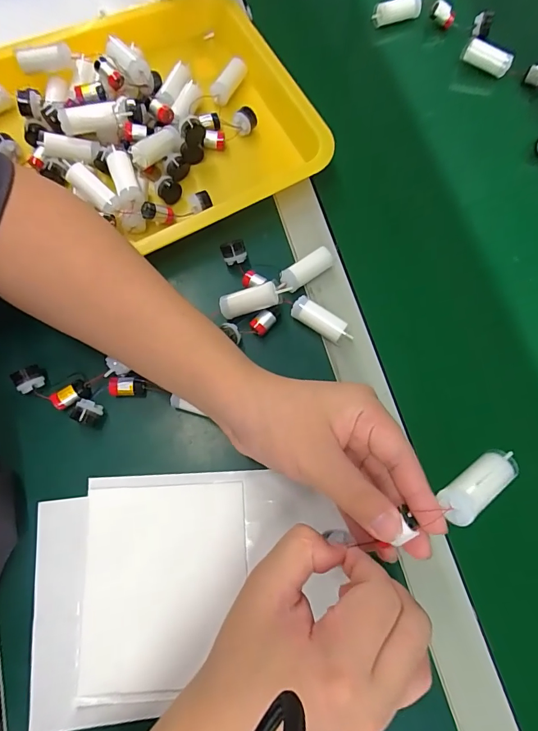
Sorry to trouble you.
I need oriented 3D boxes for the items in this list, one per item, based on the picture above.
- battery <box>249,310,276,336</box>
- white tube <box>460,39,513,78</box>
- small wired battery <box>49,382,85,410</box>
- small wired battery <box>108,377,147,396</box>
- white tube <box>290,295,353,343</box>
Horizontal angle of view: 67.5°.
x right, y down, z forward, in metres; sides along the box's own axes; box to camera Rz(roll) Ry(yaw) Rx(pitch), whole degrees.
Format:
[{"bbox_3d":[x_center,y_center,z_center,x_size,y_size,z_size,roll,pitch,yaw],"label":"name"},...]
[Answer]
[{"bbox_3d":[-0.005,-0.037,0.349,0.021,0.012,0.015,-37,78,-3],"label":"battery"},{"bbox_3d":[0.241,-0.339,0.445,0.053,0.026,0.019,19,81,8],"label":"white tube"},{"bbox_3d":[-0.162,0.025,0.325,0.028,0.010,0.012,-31,78,-1],"label":"small wired battery"},{"bbox_3d":[-0.117,0.017,0.332,0.029,0.012,0.014,-4,79,4],"label":"small wired battery"},{"bbox_3d":[0.045,-0.038,0.351,0.056,0.021,0.018,34,84,10],"label":"white tube"}]

